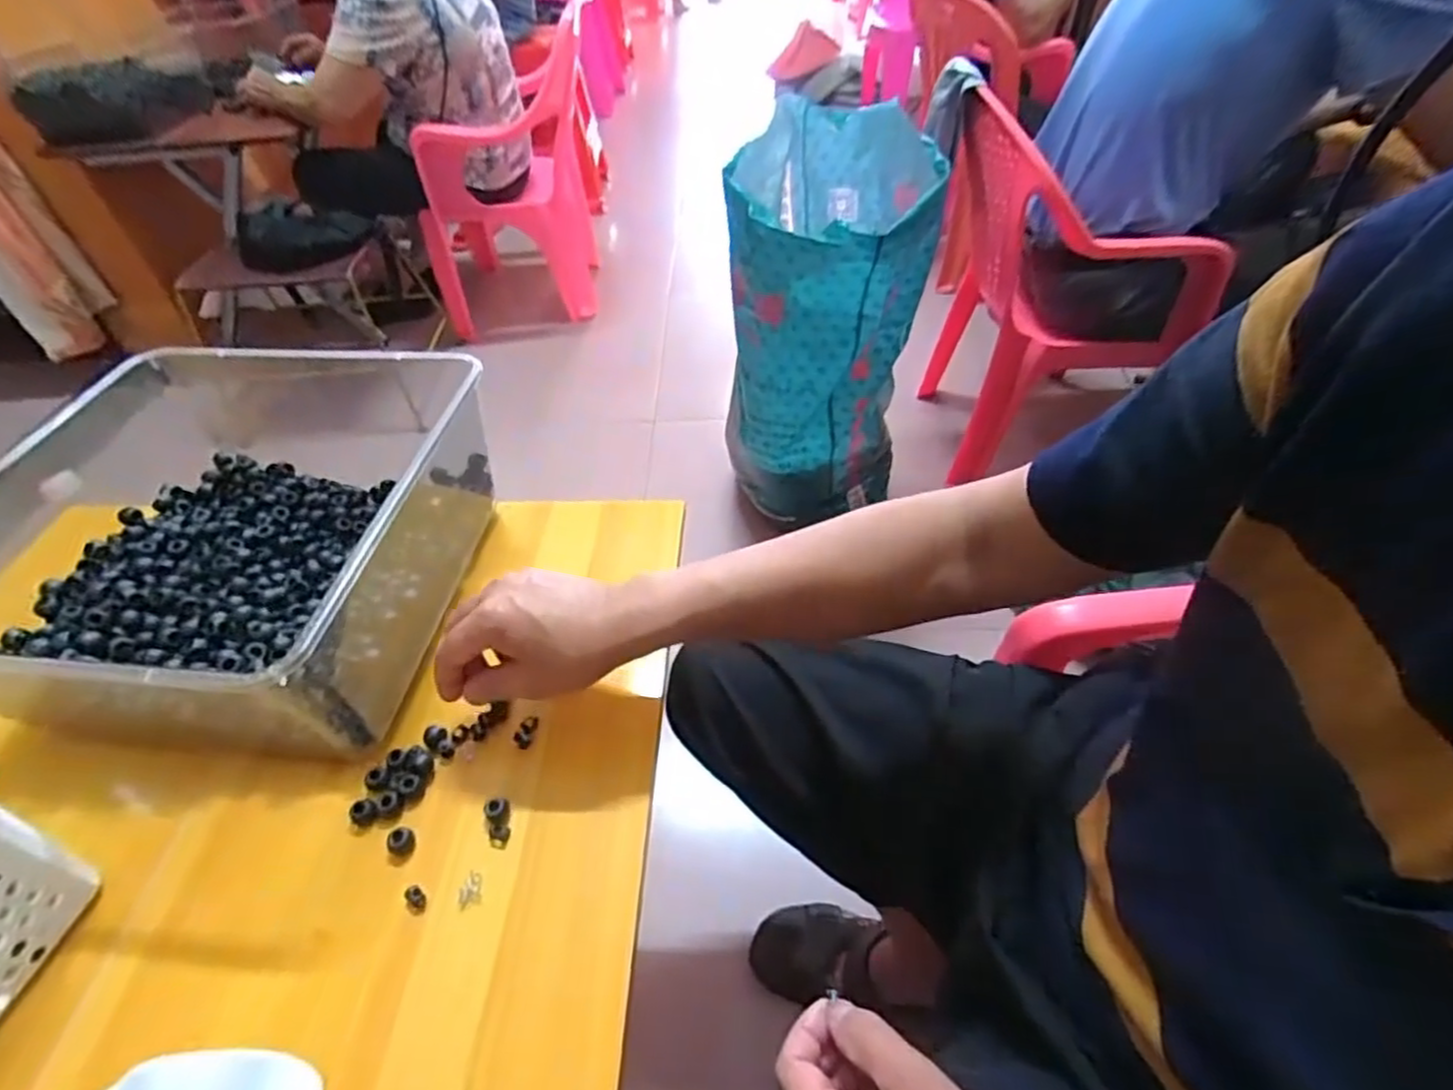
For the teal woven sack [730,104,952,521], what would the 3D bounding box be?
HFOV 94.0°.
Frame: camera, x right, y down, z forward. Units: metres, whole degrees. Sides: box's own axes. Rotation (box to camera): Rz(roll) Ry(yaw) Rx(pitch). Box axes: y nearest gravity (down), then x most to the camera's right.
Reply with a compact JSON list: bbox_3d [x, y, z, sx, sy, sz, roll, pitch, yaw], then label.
[{"bbox_3d":[0.158,-0.318,1.083,0.263,0.579,0.352,7,48,10],"label":"teal woven sack"}]

